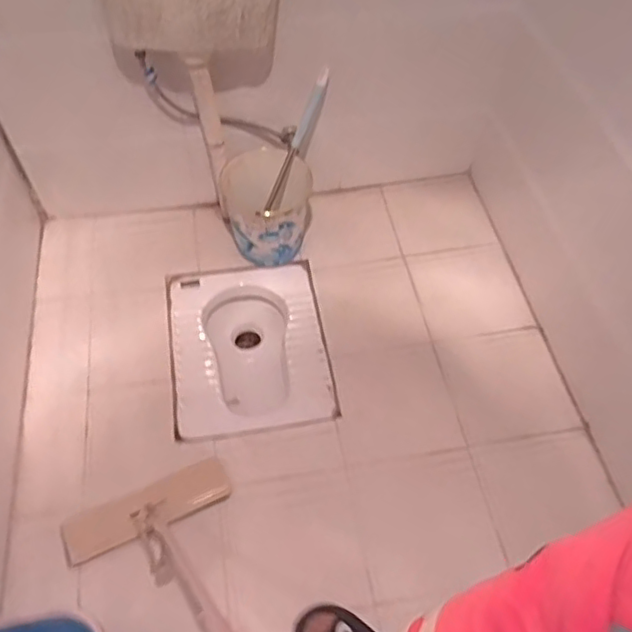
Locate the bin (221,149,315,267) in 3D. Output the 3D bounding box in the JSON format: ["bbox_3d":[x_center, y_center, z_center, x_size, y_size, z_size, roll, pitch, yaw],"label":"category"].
[{"bbox_3d":[-0.150,-0.329,1.803,0.266,0.316,0.279,-2,56,-3],"label":"bin"}]

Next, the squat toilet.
[{"bbox_3d":[-0.202,0.141,1.808,0.433,0.264,0.570,-7,57,-7],"label":"squat toilet"}]

